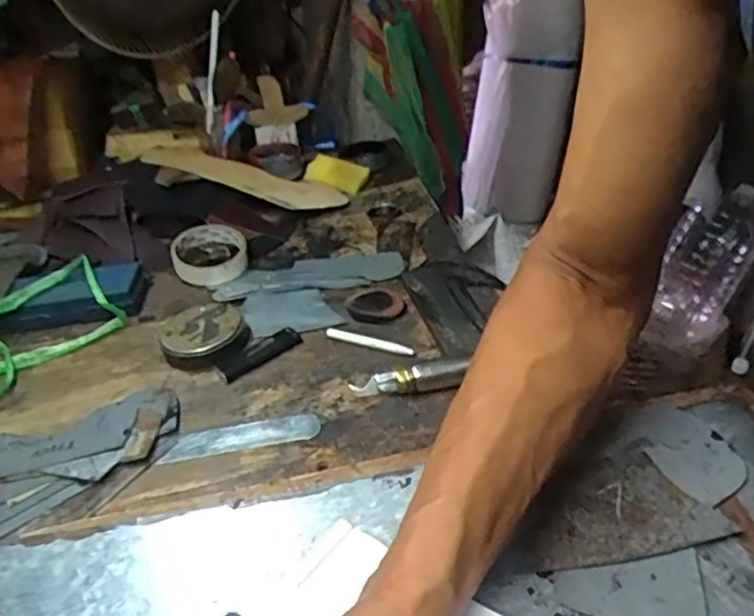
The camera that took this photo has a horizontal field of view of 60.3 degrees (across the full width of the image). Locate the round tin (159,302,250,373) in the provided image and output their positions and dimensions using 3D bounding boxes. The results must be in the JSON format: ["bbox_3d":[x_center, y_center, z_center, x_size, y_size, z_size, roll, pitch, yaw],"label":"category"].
[{"bbox_3d":[-0.159,0.027,0.602,0.076,0.032,0.071,-3,34,2],"label":"round tin"}]

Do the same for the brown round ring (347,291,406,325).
[{"bbox_3d":[-0.003,0.000,0.632,0.051,0.009,0.053,-3,34,2],"label":"brown round ring"}]

